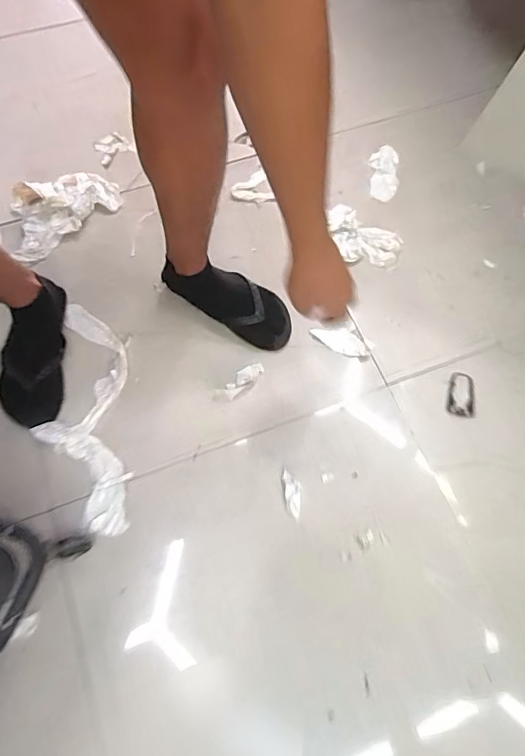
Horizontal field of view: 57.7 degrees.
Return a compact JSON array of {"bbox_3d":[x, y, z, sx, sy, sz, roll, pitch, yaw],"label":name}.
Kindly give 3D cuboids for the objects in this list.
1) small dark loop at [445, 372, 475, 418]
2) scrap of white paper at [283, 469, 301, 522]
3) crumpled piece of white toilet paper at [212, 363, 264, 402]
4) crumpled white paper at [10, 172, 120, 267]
[{"bbox_3d":[0.352,0.028,0.848,0.047,0.010,0.086,7,67,3],"label":"small dark loop"},{"bbox_3d":[0.048,0.189,0.772,0.026,0.011,0.075,-4,67,-2],"label":"scrap of white paper"},{"bbox_3d":[-0.040,0.010,0.851,0.102,0.004,0.038,-37,72,-15],"label":"crumpled piece of white toilet paper"},{"bbox_3d":[-0.426,-0.354,0.977,0.245,0.059,0.146,-39,73,-15],"label":"crumpled white paper"}]

